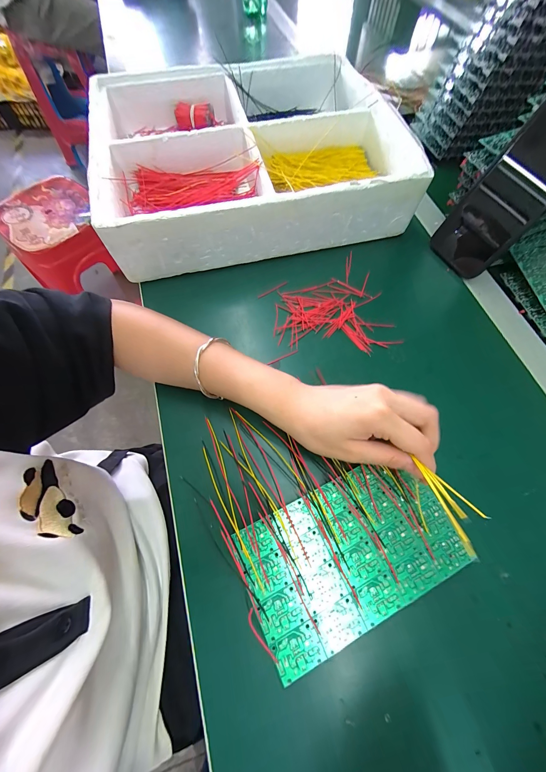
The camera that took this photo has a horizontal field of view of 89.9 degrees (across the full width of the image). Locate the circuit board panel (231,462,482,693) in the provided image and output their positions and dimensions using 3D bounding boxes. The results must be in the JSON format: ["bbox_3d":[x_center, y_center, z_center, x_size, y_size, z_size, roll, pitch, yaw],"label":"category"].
[{"bbox_3d":[0.063,0.132,0.222,0.167,0.009,0.099,-24,70,-11],"label":"circuit board panel"}]

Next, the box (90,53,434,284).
[{"bbox_3d":[-0.044,-0.341,0.393,0.370,0.090,0.372,-13,68,-7],"label":"box"}]

